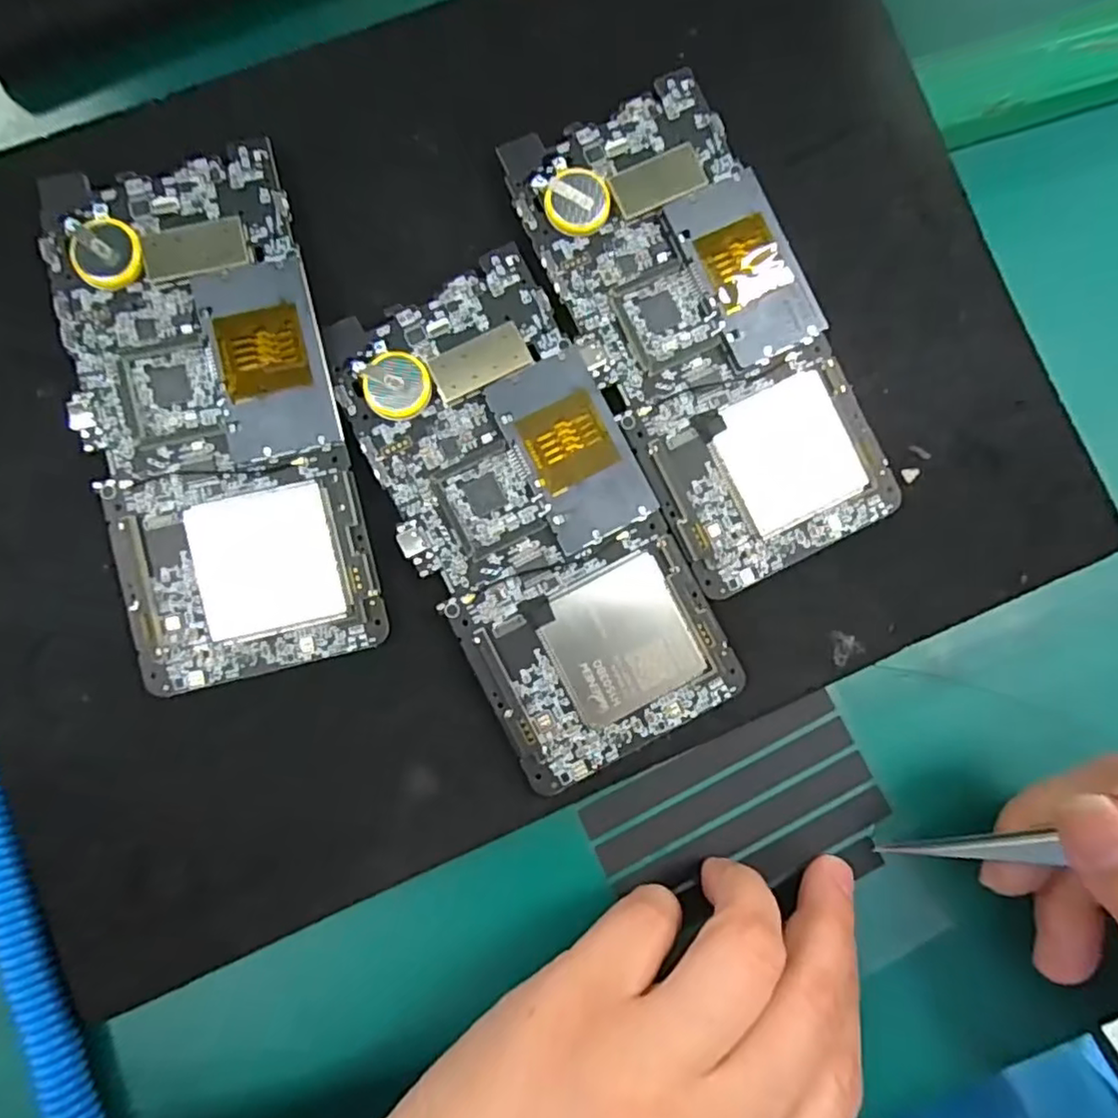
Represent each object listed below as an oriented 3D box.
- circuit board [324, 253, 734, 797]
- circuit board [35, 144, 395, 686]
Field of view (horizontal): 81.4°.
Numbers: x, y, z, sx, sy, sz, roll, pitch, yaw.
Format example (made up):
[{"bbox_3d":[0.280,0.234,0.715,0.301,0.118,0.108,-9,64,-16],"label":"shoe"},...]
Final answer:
[{"bbox_3d":[-0.008,-0.013,0.199,0.072,0.004,0.154,-26,89,-3],"label":"circuit board"},{"bbox_3d":[-0.103,-0.040,0.192,0.071,0.005,0.149,-13,91,-4],"label":"circuit board"}]

